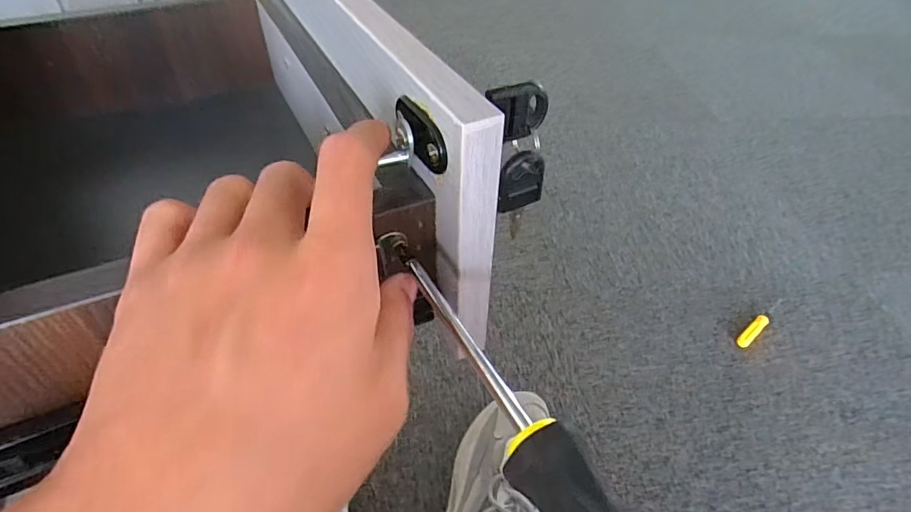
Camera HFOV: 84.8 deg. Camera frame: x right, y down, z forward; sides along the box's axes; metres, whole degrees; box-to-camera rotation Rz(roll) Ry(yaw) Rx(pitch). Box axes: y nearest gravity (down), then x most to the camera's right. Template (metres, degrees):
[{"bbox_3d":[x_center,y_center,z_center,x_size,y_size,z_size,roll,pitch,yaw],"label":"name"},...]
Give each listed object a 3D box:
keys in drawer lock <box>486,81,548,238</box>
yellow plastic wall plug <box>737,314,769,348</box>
[{"bbox_3d":[0.029,-0.043,0.225,0.031,0.074,0.010,-4,44,-2],"label":"keys in drawer lock"},{"bbox_3d":[0.440,0.110,0.736,0.070,0.017,0.017,-32,51,-27],"label":"yellow plastic wall plug"}]

